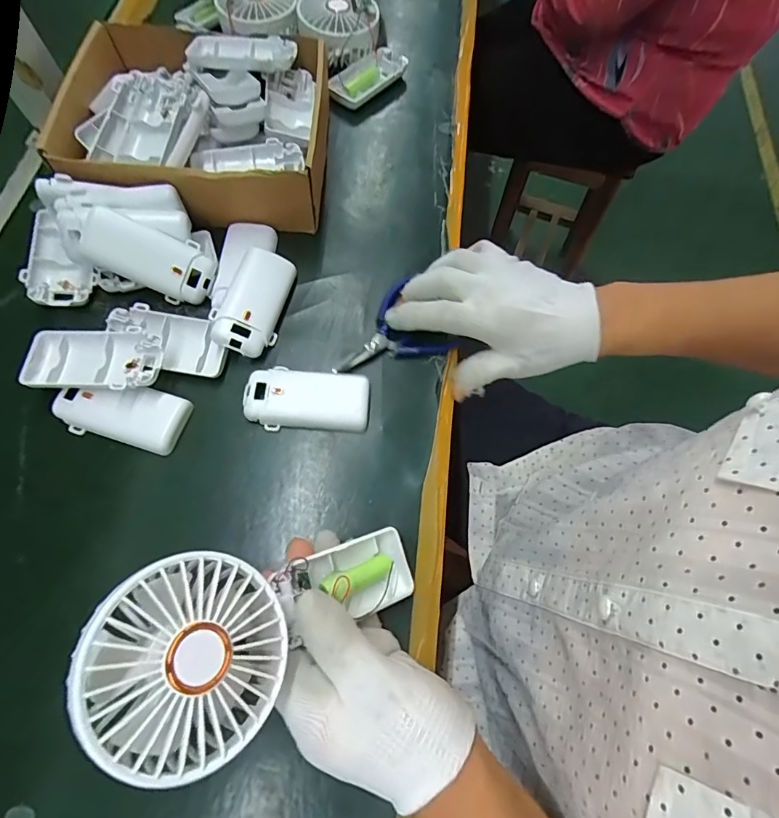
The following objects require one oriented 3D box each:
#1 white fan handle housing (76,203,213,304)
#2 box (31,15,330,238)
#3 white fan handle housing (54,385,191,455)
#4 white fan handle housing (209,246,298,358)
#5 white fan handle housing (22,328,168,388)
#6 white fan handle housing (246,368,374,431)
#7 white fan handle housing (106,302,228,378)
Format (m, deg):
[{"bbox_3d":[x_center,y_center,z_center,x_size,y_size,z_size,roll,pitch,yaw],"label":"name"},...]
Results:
[{"bbox_3d":[-0.192,-0.122,0.364,0.093,0.030,0.042,22,66,-23],"label":"white fan handle housing"},{"bbox_3d":[-0.172,-0.263,0.418,0.227,0.071,0.201,0,68,-2],"label":"box"},{"bbox_3d":[-0.198,0.002,0.335,0.089,0.018,0.044,13,69,3],"label":"white fan handle housing"},{"bbox_3d":[-0.110,-0.087,0.367,0.045,0.027,0.091,13,68,3],"label":"white fan handle housing"},{"bbox_3d":[-0.220,-0.036,0.341,0.098,0.018,0.049,-1,68,-2],"label":"white fan handle housing"},{"bbox_3d":[-0.062,-0.008,0.348,0.093,0.013,0.046,4,68,0],"label":"white fan handle housing"},{"bbox_3d":[-0.173,-0.054,0.355,0.095,0.020,0.042,14,69,4],"label":"white fan handle housing"}]

